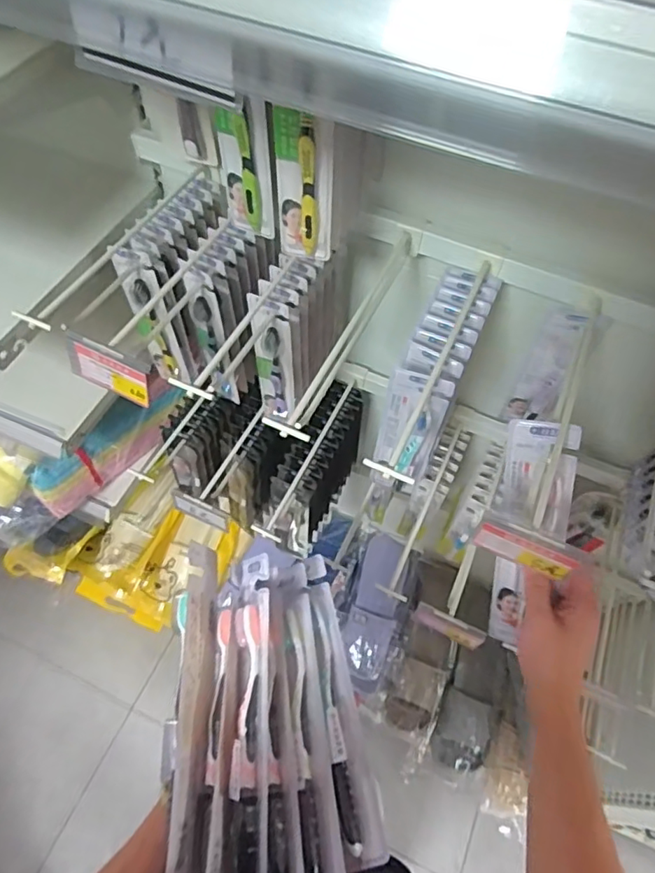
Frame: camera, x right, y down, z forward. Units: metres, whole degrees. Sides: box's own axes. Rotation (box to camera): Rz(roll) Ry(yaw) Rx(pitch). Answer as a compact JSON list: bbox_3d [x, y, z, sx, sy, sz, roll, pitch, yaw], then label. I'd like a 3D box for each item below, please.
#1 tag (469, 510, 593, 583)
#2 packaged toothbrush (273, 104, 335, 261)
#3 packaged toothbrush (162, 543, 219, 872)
[{"bbox_3d":[0.145,0.080,0.407,0.072,0.050,0.009,23,61,12],"label":"tag"},{"bbox_3d":[-0.017,-0.189,0.440,0.044,0.126,0.018,2,60,-2],"label":"packaged toothbrush"},{"bbox_3d":[-0.105,0.201,0.432,0.027,0.052,0.232,-1,63,-3],"label":"packaged toothbrush"}]

